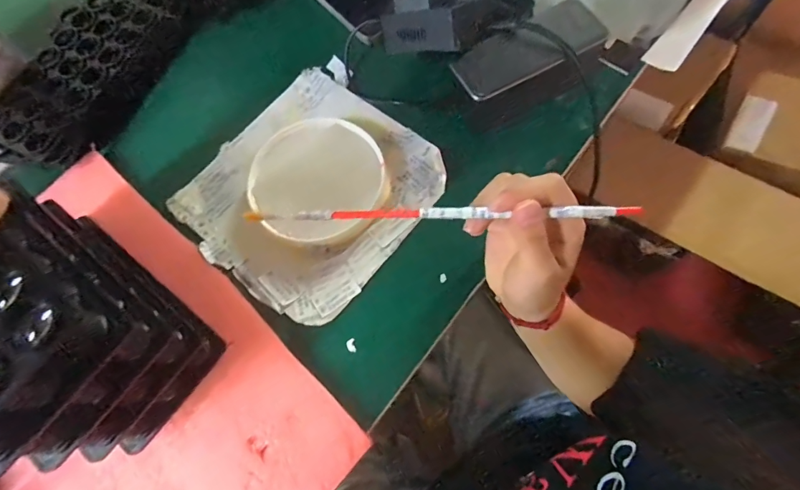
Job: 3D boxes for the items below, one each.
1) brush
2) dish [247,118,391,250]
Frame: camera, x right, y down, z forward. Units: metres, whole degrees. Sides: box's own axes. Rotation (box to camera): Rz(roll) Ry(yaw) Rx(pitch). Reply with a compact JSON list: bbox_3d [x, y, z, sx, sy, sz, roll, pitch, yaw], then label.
[{"bbox_3d":[0.020,-0.020,0.254,0.243,0.007,0.006,0,73,8],"label":"brush"},{"bbox_3d":[-0.070,-0.055,0.347,0.112,0.014,0.115,0,73,-1],"label":"dish"}]

